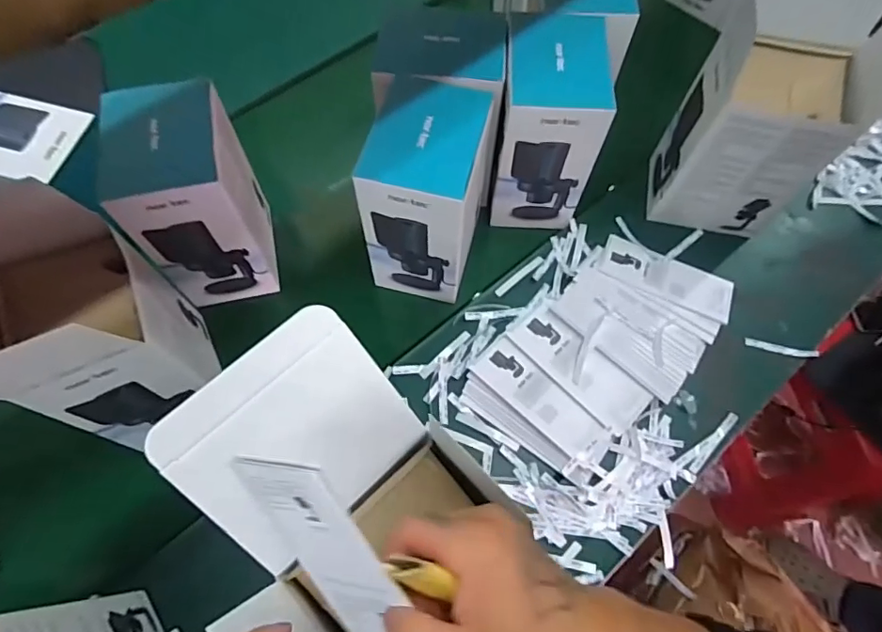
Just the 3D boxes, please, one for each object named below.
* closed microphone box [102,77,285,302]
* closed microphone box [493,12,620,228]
[{"bbox_3d":[-0.291,-0.134,0.634,0.118,0.234,0.139,-11,66,-4],"label":"closed microphone box"},{"bbox_3d":[0.136,-0.241,0.690,0.115,0.229,0.145,3,66,2],"label":"closed microphone box"}]

